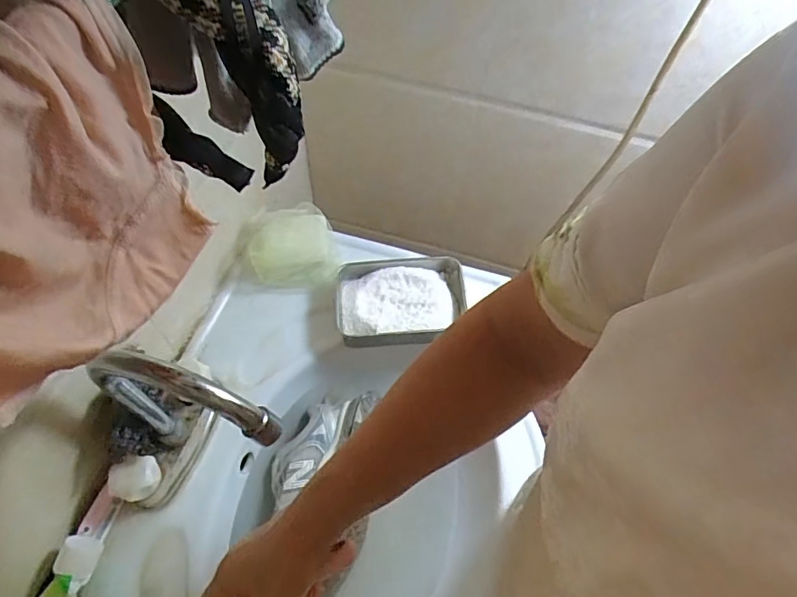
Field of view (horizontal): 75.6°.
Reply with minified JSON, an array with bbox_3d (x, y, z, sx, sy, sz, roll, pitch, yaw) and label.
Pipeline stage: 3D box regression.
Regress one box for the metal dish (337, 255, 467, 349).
[{"bbox_3d":[0.005,0.008,0.610,0.150,0.048,0.102,-4,60,-5],"label":"metal dish"}]

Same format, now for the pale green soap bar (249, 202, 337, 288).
[{"bbox_3d":[-0.129,-0.069,0.645,0.097,0.048,0.107,-5,60,-5],"label":"pale green soap bar"}]

